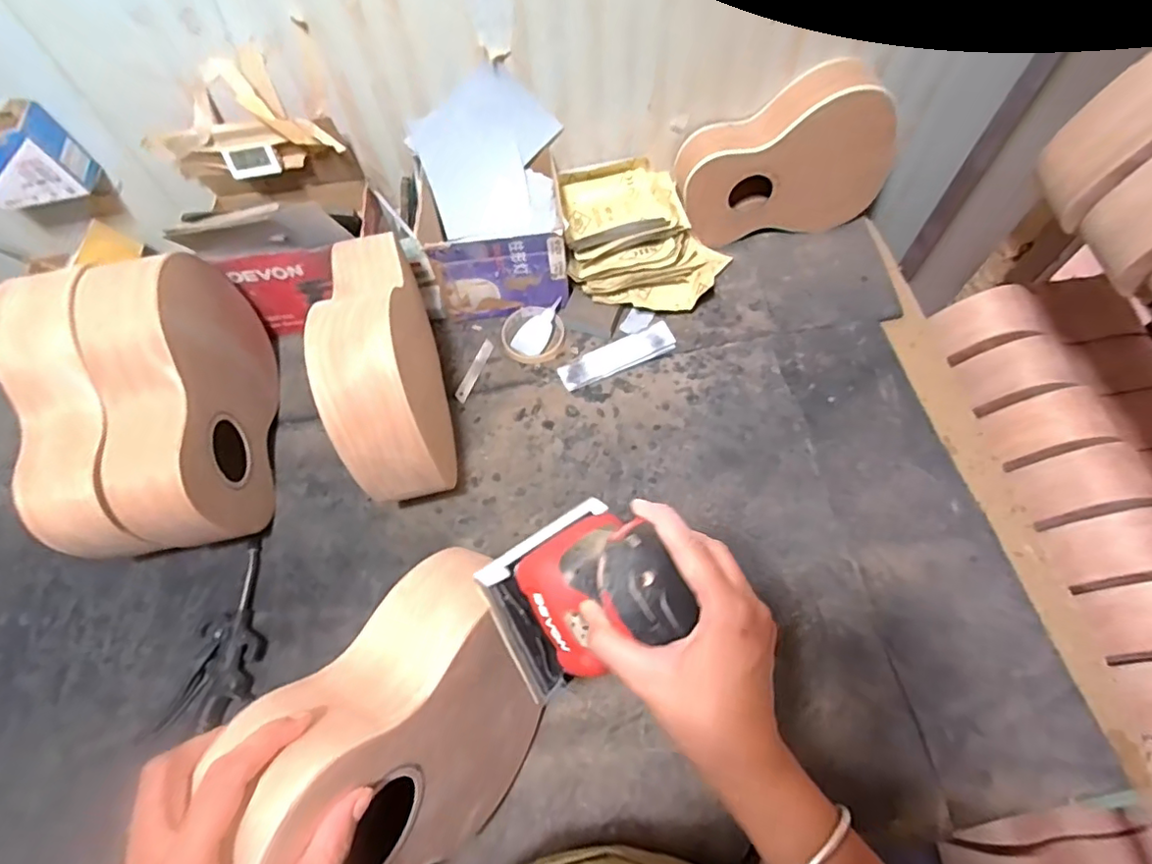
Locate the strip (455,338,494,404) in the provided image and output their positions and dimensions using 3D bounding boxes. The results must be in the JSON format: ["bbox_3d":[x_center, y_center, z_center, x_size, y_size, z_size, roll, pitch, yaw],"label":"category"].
[{"bbox_3d":[-0.135,-0.082,0.766,0.018,0.004,0.099,18,66,12],"label":"strip"}]

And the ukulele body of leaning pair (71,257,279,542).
[{"bbox_3d":[-0.409,-0.026,0.613,0.085,0.232,0.287,-12,64,-3],"label":"ukulele body of leaning pair"}]

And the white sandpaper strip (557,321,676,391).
[{"bbox_3d":[0.053,-0.100,0.751,0.154,0.011,0.044,-23,65,-8],"label":"white sandpaper strip"}]

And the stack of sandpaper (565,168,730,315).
[{"bbox_3d":[0.096,-0.263,0.782,0.218,0.099,0.200,-5,63,0],"label":"stack of sandpaper"}]

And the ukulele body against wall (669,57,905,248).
[{"bbox_3d":[0.269,-0.354,0.760,0.266,0.193,0.083,-7,63,0],"label":"ukulele body against wall"}]

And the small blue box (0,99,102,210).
[{"bbox_3d":[-0.609,-0.299,0.627,0.109,0.085,0.052,-12,63,-3],"label":"small blue box"}]

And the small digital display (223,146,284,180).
[{"bbox_3d":[-0.369,-0.307,0.659,0.054,0.033,0.009,-15,64,-4],"label":"small digital display"}]

